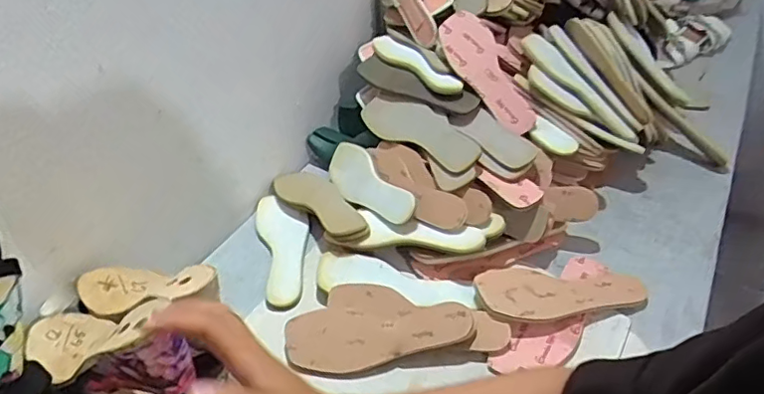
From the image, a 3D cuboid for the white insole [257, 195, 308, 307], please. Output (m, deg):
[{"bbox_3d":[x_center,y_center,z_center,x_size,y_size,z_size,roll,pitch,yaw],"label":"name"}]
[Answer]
[{"bbox_3d":[-0.154,0.076,0.912,0.074,0.013,0.235,-12,41,-10],"label":"white insole"}]

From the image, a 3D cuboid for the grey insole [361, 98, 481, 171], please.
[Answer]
[{"bbox_3d":[0.063,-0.108,0.917,0.220,0.015,0.074,30,87,27],"label":"grey insole"}]

